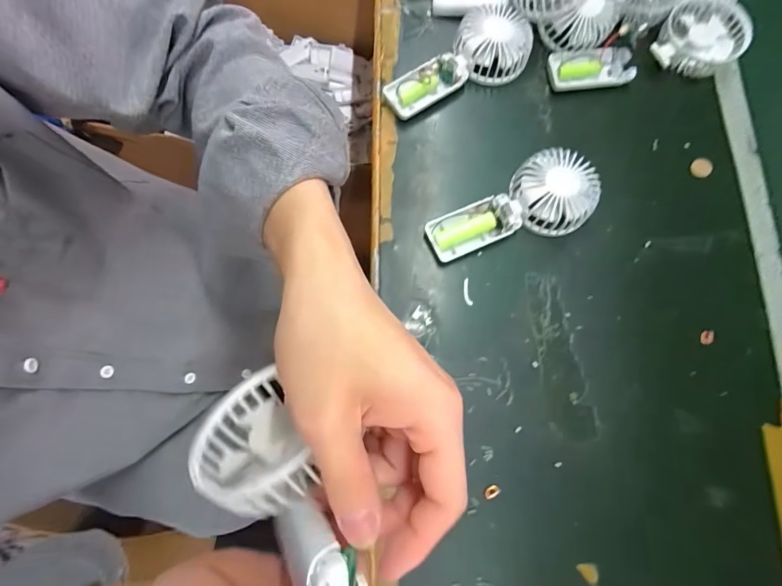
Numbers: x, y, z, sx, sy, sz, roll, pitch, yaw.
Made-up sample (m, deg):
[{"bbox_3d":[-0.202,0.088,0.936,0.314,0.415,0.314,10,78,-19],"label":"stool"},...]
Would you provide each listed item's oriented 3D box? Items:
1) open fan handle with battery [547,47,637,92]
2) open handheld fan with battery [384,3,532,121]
[{"bbox_3d":[0.231,-0.261,0.461,0.095,0.016,0.045,-6,78,-2],"label":"open fan handle with battery"},{"bbox_3d":[0.081,-0.255,0.449,0.173,0.033,0.080,-41,81,-9],"label":"open handheld fan with battery"}]

